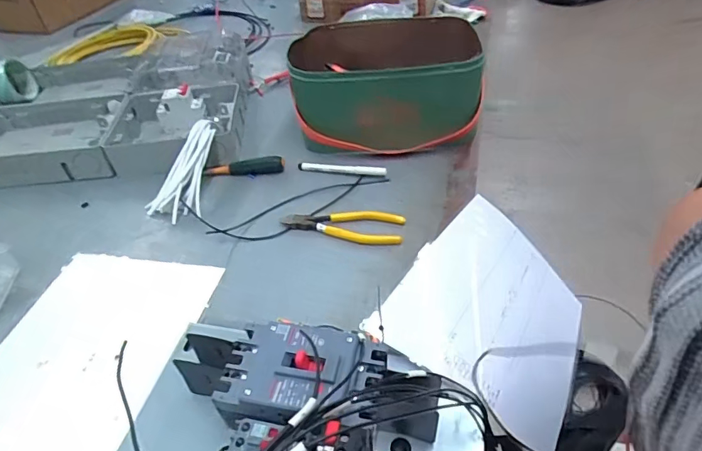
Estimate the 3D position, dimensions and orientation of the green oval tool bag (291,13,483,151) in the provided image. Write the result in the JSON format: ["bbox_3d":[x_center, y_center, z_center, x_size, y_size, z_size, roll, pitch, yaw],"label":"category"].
[{"bbox_3d":[0.065,-0.251,0.778,0.301,0.131,0.270,1,43,5],"label":"green oval tool bag"}]

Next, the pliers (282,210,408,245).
[{"bbox_3d":[-0.011,-0.001,0.600,0.158,0.011,0.053,4,43,8],"label":"pliers"}]

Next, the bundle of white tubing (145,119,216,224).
[{"bbox_3d":[-0.245,-0.089,0.673,0.076,0.032,0.170,8,67,12],"label":"bundle of white tubing"}]

